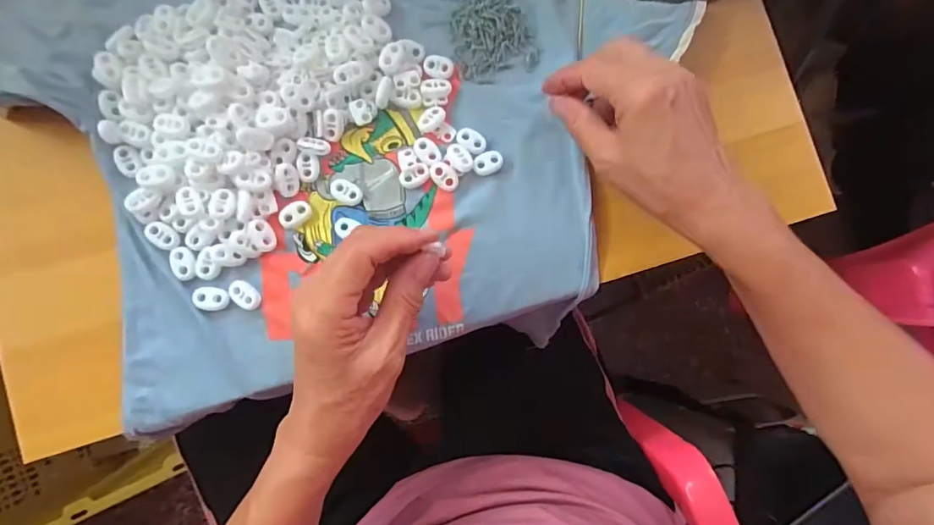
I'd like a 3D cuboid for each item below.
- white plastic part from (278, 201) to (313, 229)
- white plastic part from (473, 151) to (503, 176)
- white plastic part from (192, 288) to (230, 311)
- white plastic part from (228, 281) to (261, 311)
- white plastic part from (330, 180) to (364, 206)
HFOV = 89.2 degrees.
[{"bbox_3d":[-0.118,-0.033,0.326,0.023,0.004,0.014,-33,90,-8],"label":"white plastic part"},{"bbox_3d":[0.016,-0.072,0.343,0.022,0.005,0.015,-19,89,-8],"label":"white plastic part"},{"bbox_3d":[-0.170,0.024,0.314,0.022,0.004,0.015,7,85,-6],"label":"white plastic part"},{"bbox_3d":[-0.148,0.021,0.316,0.022,0.006,0.015,34,83,-3],"label":"white plastic part"},{"bbox_3d":[-0.085,-0.049,0.332,0.023,0.004,0.015,25,83,-4],"label":"white plastic part"}]

